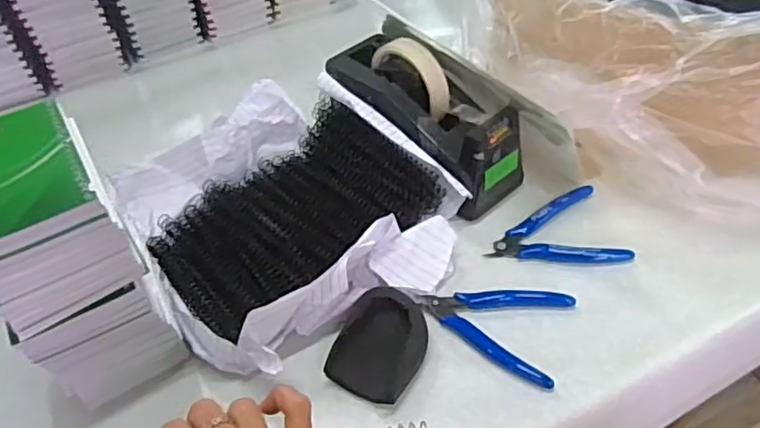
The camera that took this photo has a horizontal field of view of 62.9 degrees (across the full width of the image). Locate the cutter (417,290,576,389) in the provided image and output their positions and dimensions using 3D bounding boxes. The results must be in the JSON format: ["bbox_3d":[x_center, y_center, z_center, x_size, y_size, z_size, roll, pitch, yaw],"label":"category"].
[{"bbox_3d":[0.092,0.082,0.505,0.114,0.008,0.087,17,50,20],"label":"cutter"}]

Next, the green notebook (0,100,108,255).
[{"bbox_3d":[-0.234,-0.026,0.397,0.081,0.013,0.141,-27,50,-19],"label":"green notebook"}]

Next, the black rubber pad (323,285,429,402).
[{"bbox_3d":[0.001,0.100,0.484,0.063,0.029,0.084,11,48,15],"label":"black rubber pad"}]

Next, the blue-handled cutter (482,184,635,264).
[{"bbox_3d":[0.160,0.008,0.564,0.117,0.010,0.082,2,47,7],"label":"blue-handled cutter"}]

